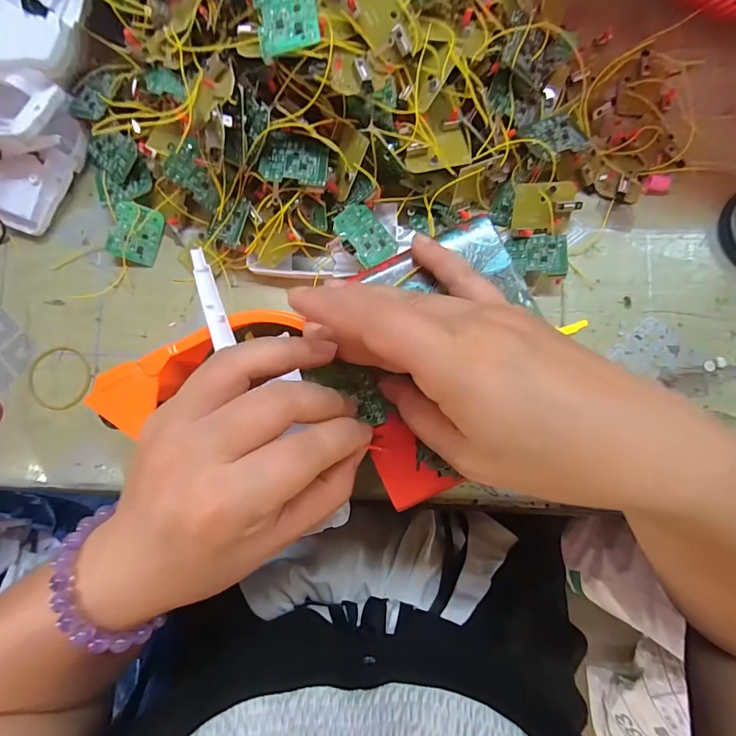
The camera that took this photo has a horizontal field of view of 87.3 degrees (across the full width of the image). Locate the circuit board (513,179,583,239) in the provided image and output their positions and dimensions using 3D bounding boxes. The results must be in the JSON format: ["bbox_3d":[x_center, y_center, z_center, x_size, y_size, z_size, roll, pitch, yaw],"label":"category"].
[{"bbox_3d":[0.126,-0.113,0.274,0.043,0.012,0.034,2,115,8],"label":"circuit board"}]

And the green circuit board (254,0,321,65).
[{"bbox_3d":[-0.045,-0.195,0.210,0.034,0.005,0.040,-9,96,8],"label":"green circuit board"}]

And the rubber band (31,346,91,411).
[{"bbox_3d":[-0.237,0.008,0.296,0.051,0.005,0.046,30,88,5],"label":"rubber band"}]

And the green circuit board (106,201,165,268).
[{"bbox_3d":[-0.177,-0.103,0.295,0.033,0.005,0.042,16,94,-15],"label":"green circuit board"}]

